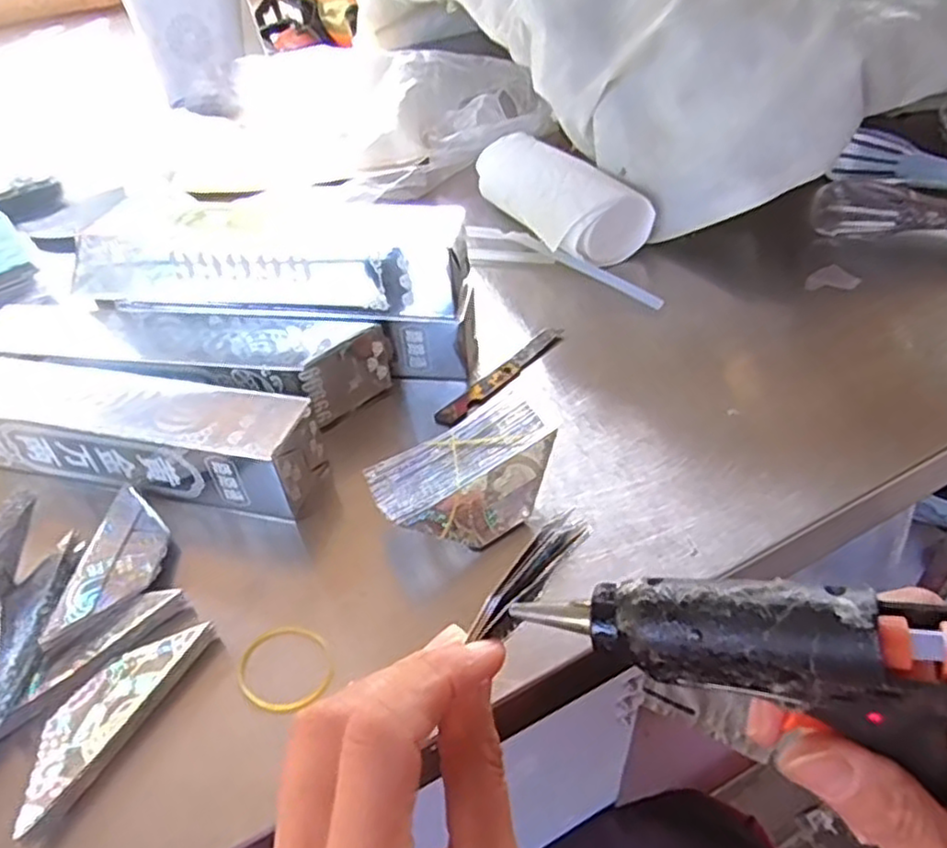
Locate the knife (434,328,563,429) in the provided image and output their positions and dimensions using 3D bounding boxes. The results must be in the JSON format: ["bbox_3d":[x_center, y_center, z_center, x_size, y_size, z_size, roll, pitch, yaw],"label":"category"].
[{"bbox_3d":[0.016,-0.029,0.410,0.013,0.006,0.099,31,54,30],"label":"knife"}]

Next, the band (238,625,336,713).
[{"bbox_3d":[-0.075,0.097,0.283,0.038,0.004,0.034,26,51,18],"label":"band"}]

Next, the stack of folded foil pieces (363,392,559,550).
[{"bbox_3d":[-0.001,0.025,0.328,0.088,0.027,0.051,-28,49,-22],"label":"stack of folded foil pieces"}]

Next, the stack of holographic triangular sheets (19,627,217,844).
[{"bbox_3d":[-0.140,0.107,0.270,0.032,0.010,0.085,19,49,21],"label":"stack of holographic triangular sheets"}]

